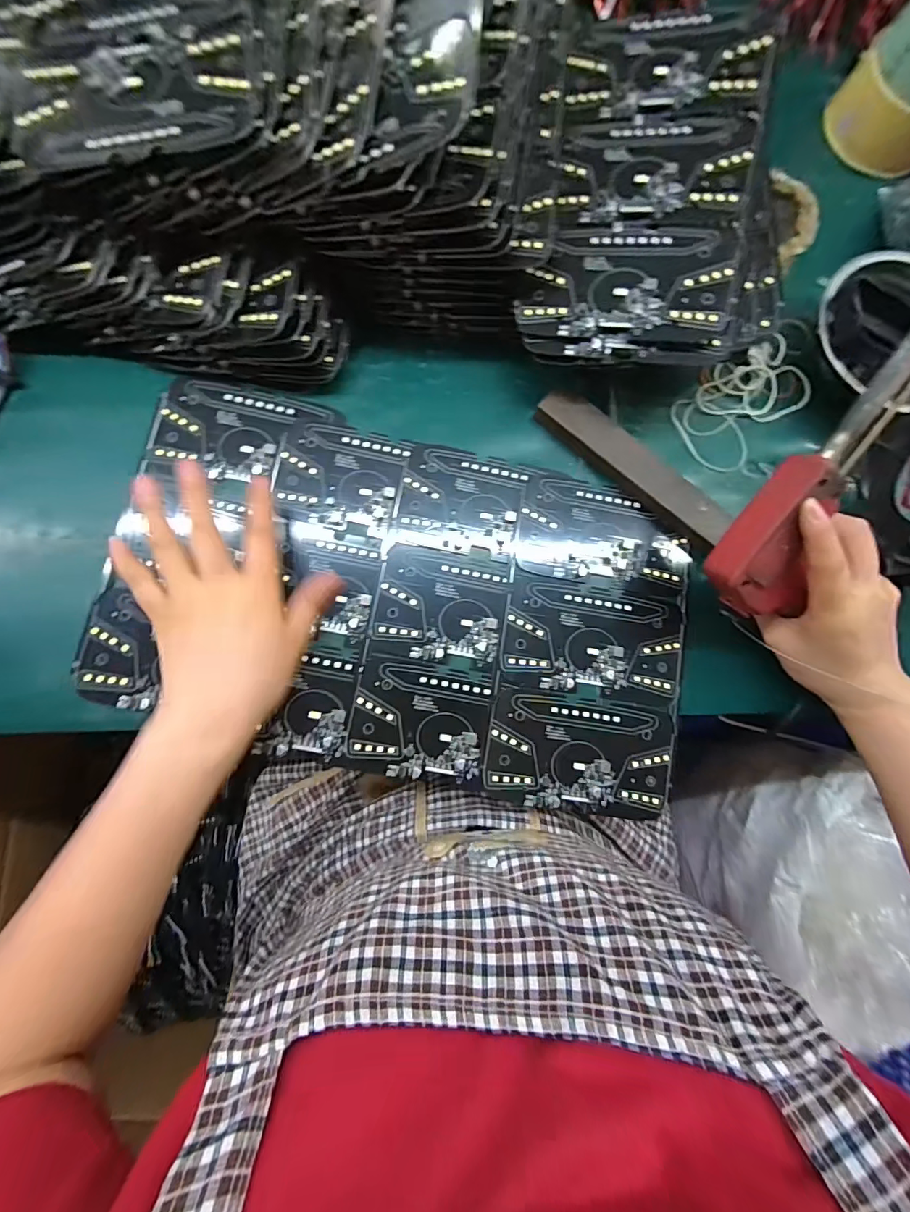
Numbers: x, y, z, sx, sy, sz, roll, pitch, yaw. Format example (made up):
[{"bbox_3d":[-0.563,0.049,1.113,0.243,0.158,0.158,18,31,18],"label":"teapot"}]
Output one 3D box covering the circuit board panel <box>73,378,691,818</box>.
[{"bbox_3d":[-0.031,-0.006,0.329,0.398,0.005,0.233,12,81,-3],"label":"circuit board panel"}]

